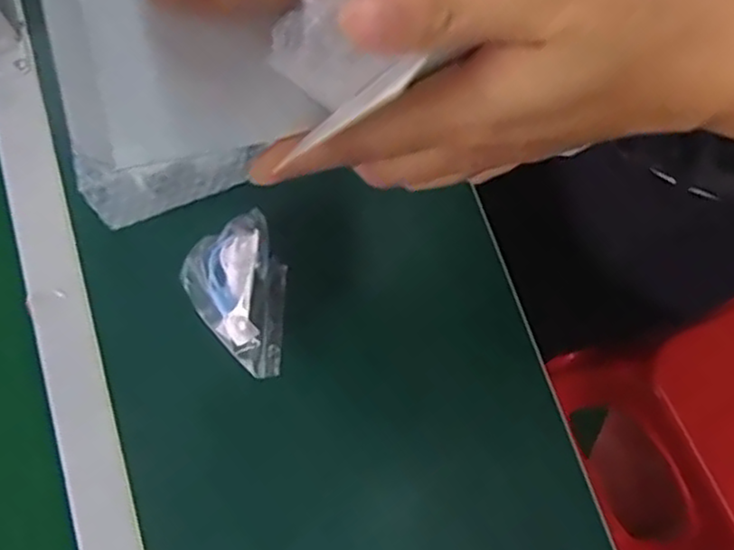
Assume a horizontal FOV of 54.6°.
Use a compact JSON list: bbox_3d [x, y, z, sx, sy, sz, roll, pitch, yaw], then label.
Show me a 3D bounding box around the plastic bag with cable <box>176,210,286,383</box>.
[{"bbox_3d":[-0.086,0.016,0.499,0.069,0.038,0.110,-26,76,-6],"label":"plastic bag with cable"}]

